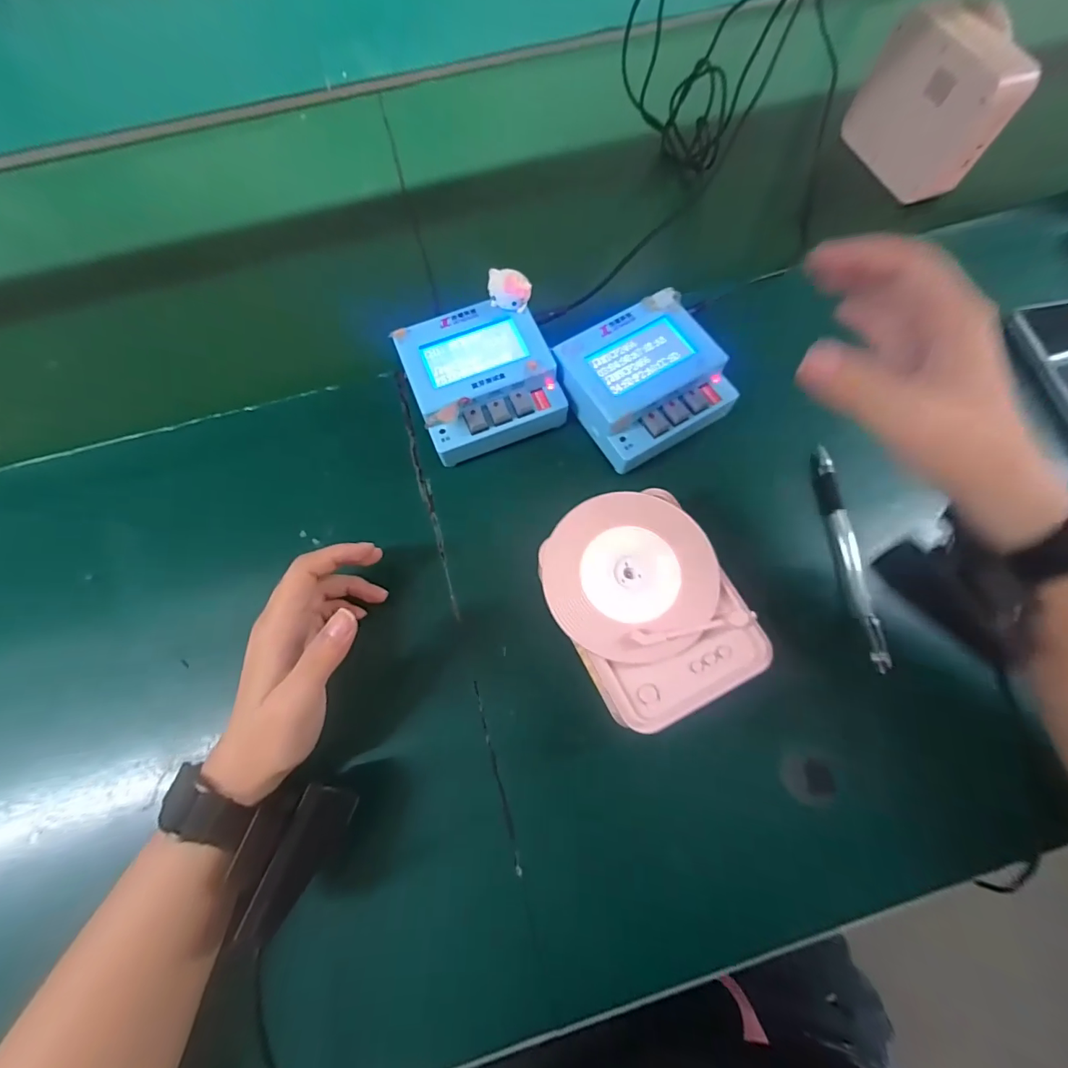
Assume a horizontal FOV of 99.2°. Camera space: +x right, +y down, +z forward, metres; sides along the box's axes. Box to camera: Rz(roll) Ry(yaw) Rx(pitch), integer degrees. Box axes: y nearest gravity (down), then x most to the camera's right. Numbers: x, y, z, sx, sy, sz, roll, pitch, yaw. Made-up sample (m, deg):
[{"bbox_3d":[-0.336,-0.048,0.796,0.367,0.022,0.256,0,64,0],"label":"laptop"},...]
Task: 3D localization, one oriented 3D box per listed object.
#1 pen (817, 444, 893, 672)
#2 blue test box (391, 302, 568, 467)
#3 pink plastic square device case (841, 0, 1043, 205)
[{"bbox_3d":[0.217,0.012,0.315,0.014,0.010,0.157,-3,71,1],"label":"pen"},{"bbox_3d":[-0.038,-0.113,0.338,0.099,0.040,0.100,-23,72,-6],"label":"blue test box"},{"bbox_3d":[0.362,-0.390,0.410,0.046,0.102,0.128,-20,72,-5],"label":"pink plastic square device case"}]

